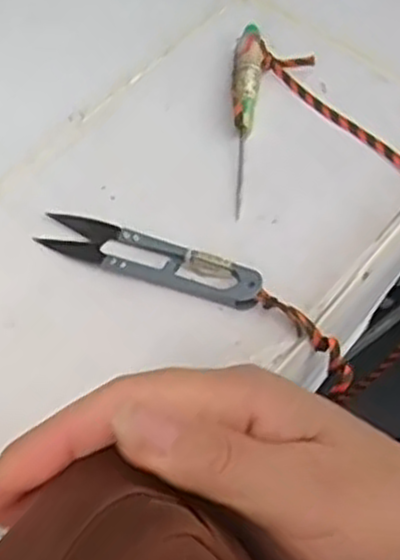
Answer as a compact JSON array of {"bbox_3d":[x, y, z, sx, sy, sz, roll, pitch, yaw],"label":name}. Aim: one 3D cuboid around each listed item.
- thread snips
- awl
[{"bbox_3d":[-0.022,-0.010,0.350,0.099,0.010,0.023,20,60,11],"label":"thread snips"},{"bbox_3d":[0.022,-0.082,0.390,0.017,0.010,0.111,7,59,3],"label":"awl"}]

